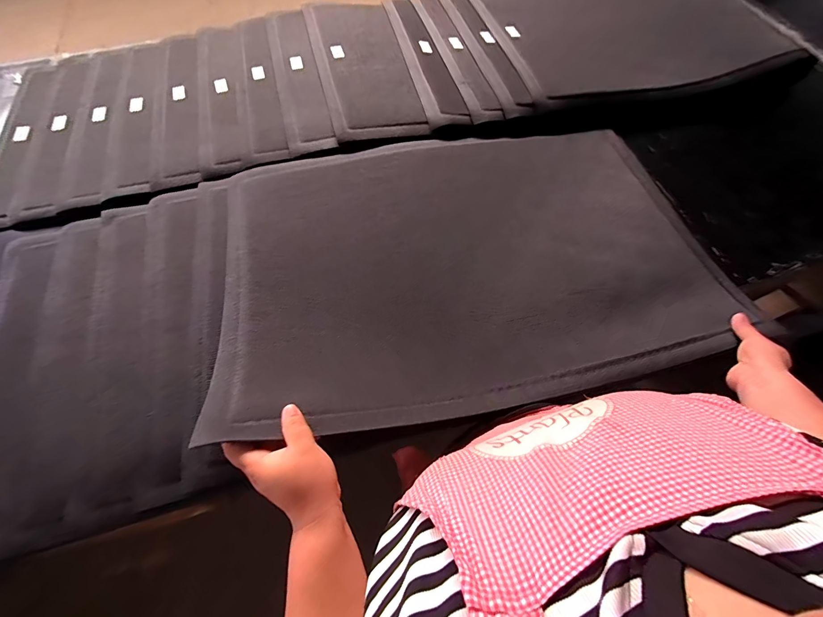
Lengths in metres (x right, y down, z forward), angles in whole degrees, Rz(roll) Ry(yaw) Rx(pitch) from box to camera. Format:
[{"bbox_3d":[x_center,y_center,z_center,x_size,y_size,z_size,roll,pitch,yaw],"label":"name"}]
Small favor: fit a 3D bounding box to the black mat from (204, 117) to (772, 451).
[{"bbox_3d":[0.116,-0.126,0.593,0.825,0.168,0.548,-14,63,-3],"label":"black mat"}]

